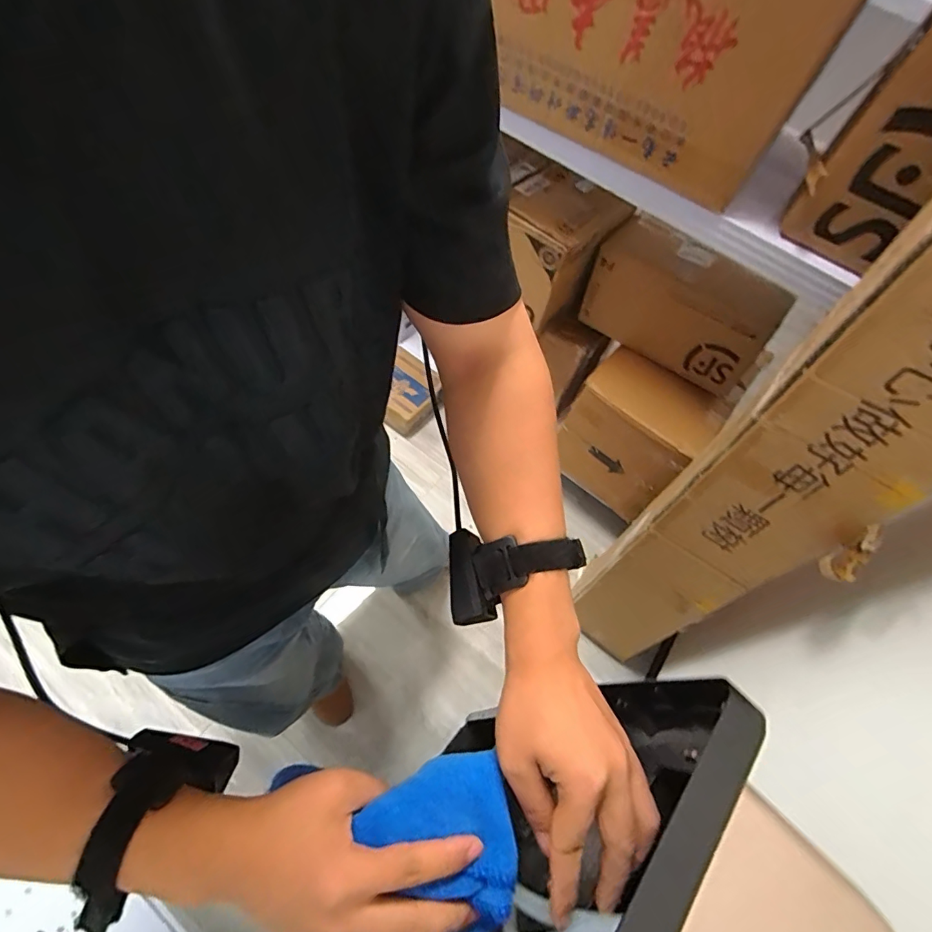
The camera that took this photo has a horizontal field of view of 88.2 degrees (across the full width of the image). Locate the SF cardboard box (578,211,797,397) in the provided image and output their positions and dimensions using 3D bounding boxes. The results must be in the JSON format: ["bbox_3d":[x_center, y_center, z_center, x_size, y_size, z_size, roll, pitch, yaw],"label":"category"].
[{"bbox_3d":[0.475,-0.362,1.083,0.401,0.230,0.162,41,67,16],"label":"SF cardboard box"}]

